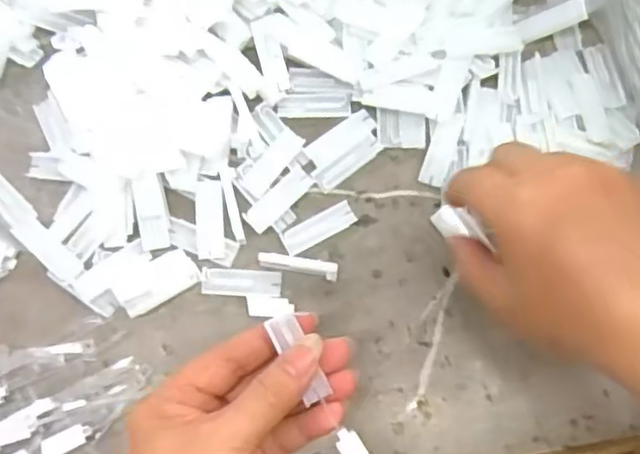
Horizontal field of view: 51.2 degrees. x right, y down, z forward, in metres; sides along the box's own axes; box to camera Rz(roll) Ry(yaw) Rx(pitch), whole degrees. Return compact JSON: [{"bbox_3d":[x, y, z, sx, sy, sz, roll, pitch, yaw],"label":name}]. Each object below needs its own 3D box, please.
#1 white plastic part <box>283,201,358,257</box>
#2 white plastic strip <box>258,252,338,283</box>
[{"bbox_3d":[0.000,0.000,0.364,0.041,0.004,0.014,-29,77,-5],"label":"white plastic part"},{"bbox_3d":[-0.011,0.020,0.356,0.042,0.010,0.010,13,77,5],"label":"white plastic strip"}]

